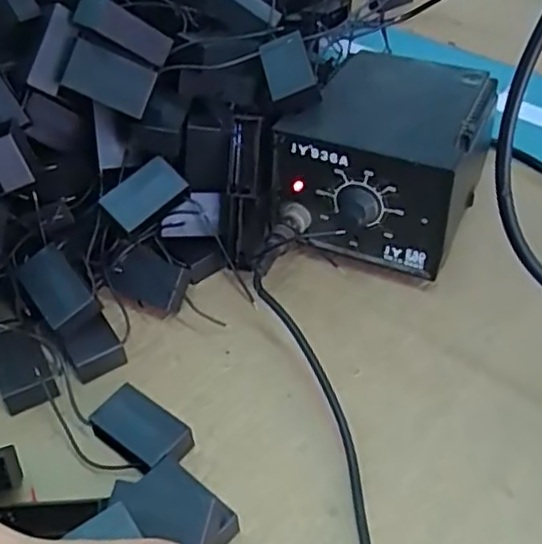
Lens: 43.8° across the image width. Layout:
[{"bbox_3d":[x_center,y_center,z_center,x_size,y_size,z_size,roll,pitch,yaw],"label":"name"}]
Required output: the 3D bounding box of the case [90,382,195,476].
[{"bbox_3d":[-0.068,0.084,0.353,0.050,0.016,0.032,29,53,28],"label":"case"}]

